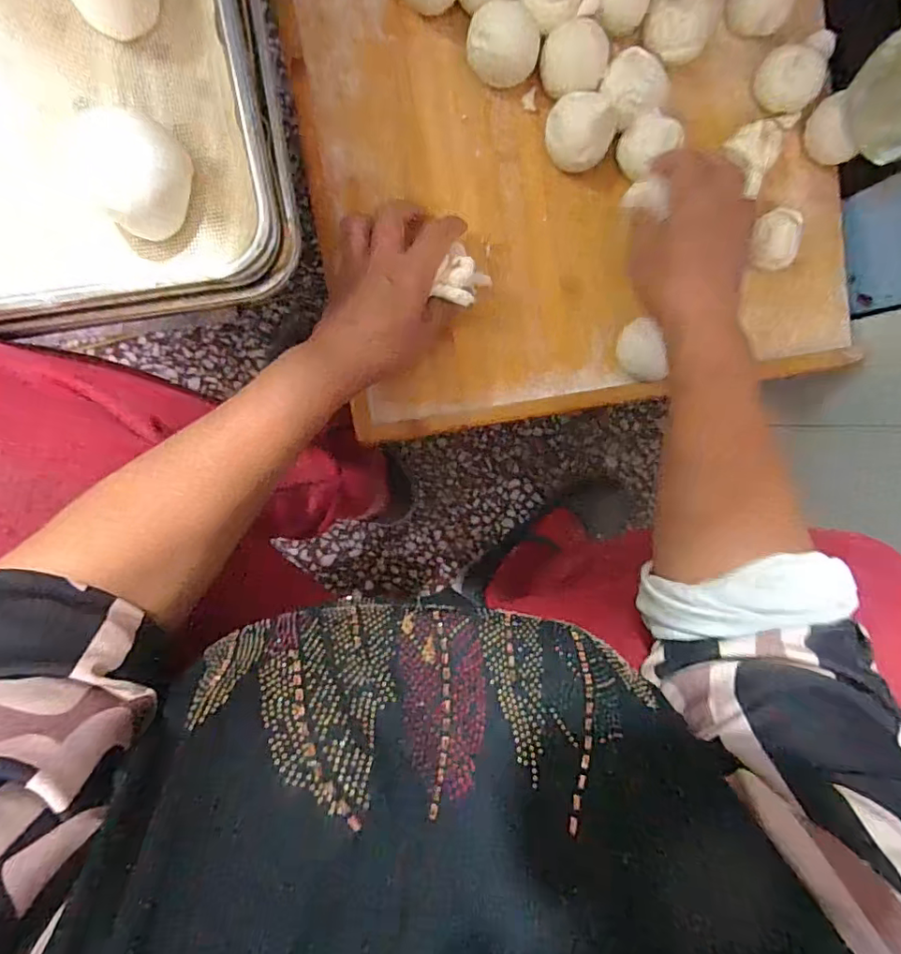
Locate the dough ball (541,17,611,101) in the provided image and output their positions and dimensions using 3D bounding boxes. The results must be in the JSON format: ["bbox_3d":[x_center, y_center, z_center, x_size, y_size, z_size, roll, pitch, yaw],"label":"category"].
[{"bbox_3d":[0.089,-0.303,0.403,0.047,0.033,0.047,22,93,-8],"label":"dough ball"}]

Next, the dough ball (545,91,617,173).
[{"bbox_3d":[0.096,-0.256,0.409,0.051,0.041,0.042,30,92,-8],"label":"dough ball"}]

